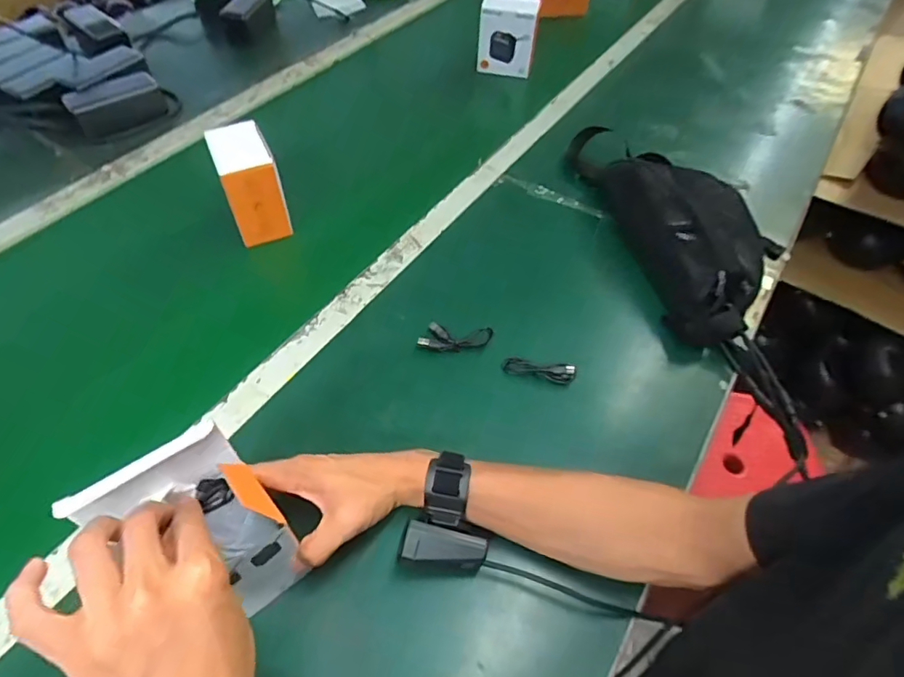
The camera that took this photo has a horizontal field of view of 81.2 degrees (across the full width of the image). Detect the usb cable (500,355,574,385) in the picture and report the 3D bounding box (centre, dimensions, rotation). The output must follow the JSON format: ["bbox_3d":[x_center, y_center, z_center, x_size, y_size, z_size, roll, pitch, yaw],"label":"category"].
[{"bbox_3d":[0.094,0.034,0.572,0.078,0.021,0.020,10,54,6],"label":"usb cable"}]

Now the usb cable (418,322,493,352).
[{"bbox_3d":[0.004,-0.002,0.584,0.077,0.015,0.033,10,54,7],"label":"usb cable"}]

